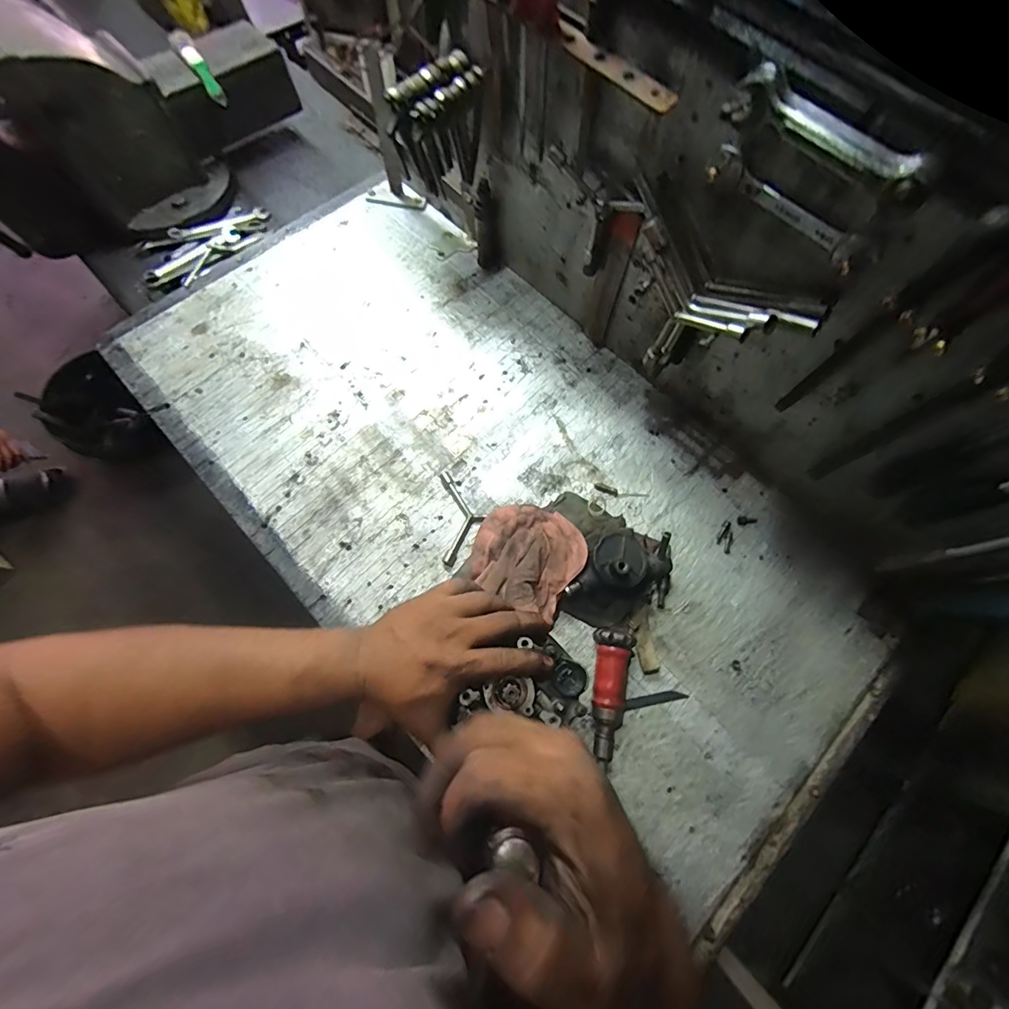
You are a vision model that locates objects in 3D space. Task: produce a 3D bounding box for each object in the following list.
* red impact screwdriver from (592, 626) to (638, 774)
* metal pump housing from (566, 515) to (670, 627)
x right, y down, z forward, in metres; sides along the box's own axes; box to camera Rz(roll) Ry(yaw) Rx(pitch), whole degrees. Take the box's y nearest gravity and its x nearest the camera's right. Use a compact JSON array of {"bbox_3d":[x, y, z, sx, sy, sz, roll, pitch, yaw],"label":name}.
[{"bbox_3d":[0.125,0.224,0.541,0.045,0.038,0.148,6,83,0],"label":"red impact screwdriver"},{"bbox_3d":[0.147,0.085,0.579,0.105,0.063,0.143,26,71,7],"label":"metal pump housing"}]

